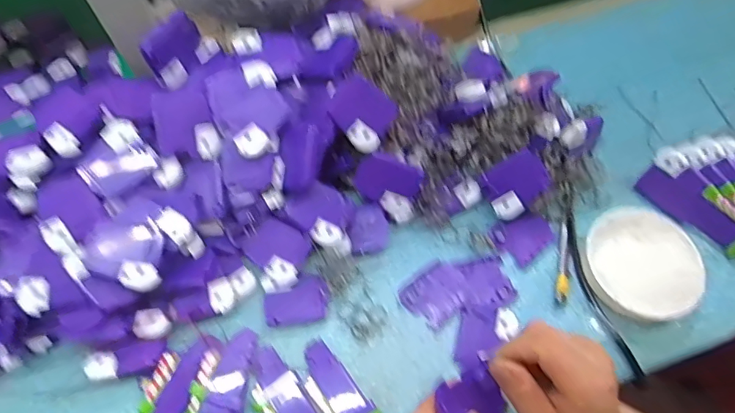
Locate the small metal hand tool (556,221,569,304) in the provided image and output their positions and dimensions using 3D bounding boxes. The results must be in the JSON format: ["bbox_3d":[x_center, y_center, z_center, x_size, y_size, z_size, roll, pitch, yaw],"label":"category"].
[{"bbox_3d":[0.195,0.055,0.476,0.011,0.011,0.084,13,65,4],"label":"small metal hand tool"}]

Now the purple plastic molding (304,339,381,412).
[{"bbox_3d":[-0.030,0.163,0.425,0.041,0.008,0.089,-36,71,-17],"label":"purple plastic molding"}]

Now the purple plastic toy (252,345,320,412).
[{"bbox_3d":[-0.075,0.168,0.421,0.038,0.007,0.090,-37,71,-18],"label":"purple plastic toy"}]

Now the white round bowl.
[{"bbox_3d":[0.270,0.054,0.472,0.110,0.024,0.114,38,69,15],"label":"white round bowl"}]

